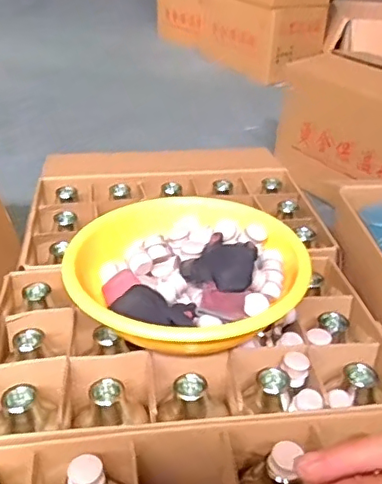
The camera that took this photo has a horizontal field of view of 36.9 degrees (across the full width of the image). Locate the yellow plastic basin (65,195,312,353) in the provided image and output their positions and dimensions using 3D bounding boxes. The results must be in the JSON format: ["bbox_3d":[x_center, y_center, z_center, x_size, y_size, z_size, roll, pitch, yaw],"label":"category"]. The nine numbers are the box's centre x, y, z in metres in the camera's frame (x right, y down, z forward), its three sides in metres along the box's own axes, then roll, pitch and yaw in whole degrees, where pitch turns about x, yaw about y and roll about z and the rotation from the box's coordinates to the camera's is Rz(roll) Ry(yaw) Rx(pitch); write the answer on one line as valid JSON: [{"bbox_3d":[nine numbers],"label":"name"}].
[{"bbox_3d":[-0.010,0.052,0.914,0.362,0.109,0.291,-6,32,-12],"label":"yellow plastic basin"}]

